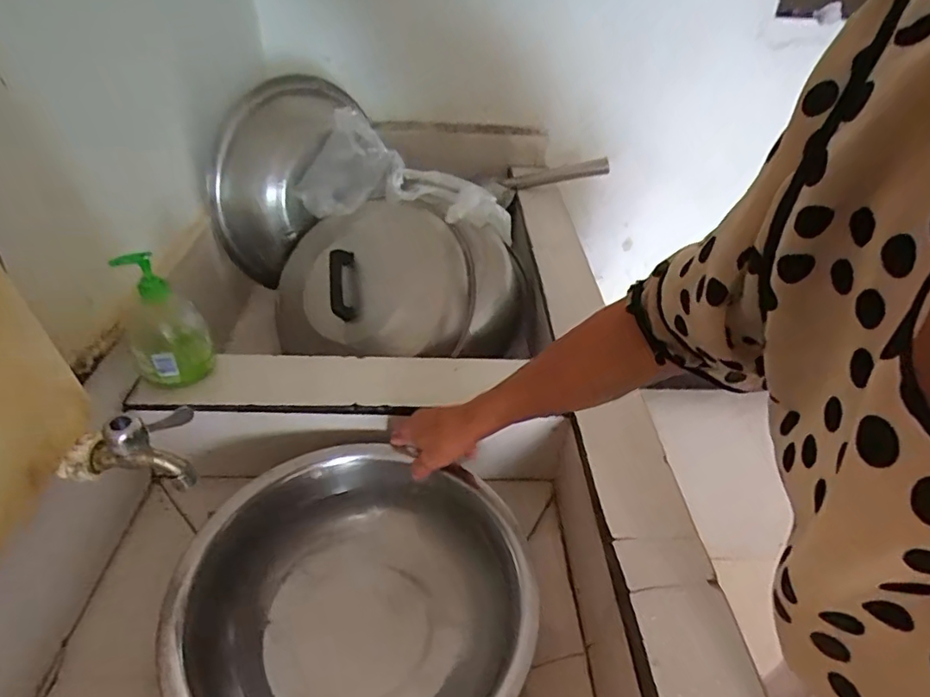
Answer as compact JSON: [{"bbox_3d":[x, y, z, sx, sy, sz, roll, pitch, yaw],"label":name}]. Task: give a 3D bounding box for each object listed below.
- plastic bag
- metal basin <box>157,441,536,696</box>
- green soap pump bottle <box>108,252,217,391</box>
[{"bbox_3d":[-0.074,-0.238,0.817,0.351,0.135,0.169,13,37,-9],"label":"plastic bag"},{"bbox_3d":[-0.108,0.264,0.562,0.334,0.108,0.330,1,38,-1],"label":"metal basin"},{"bbox_3d":[-0.356,-0.039,0.654,0.085,0.159,0.082,-22,43,-27],"label":"green soap pump bottle"}]

